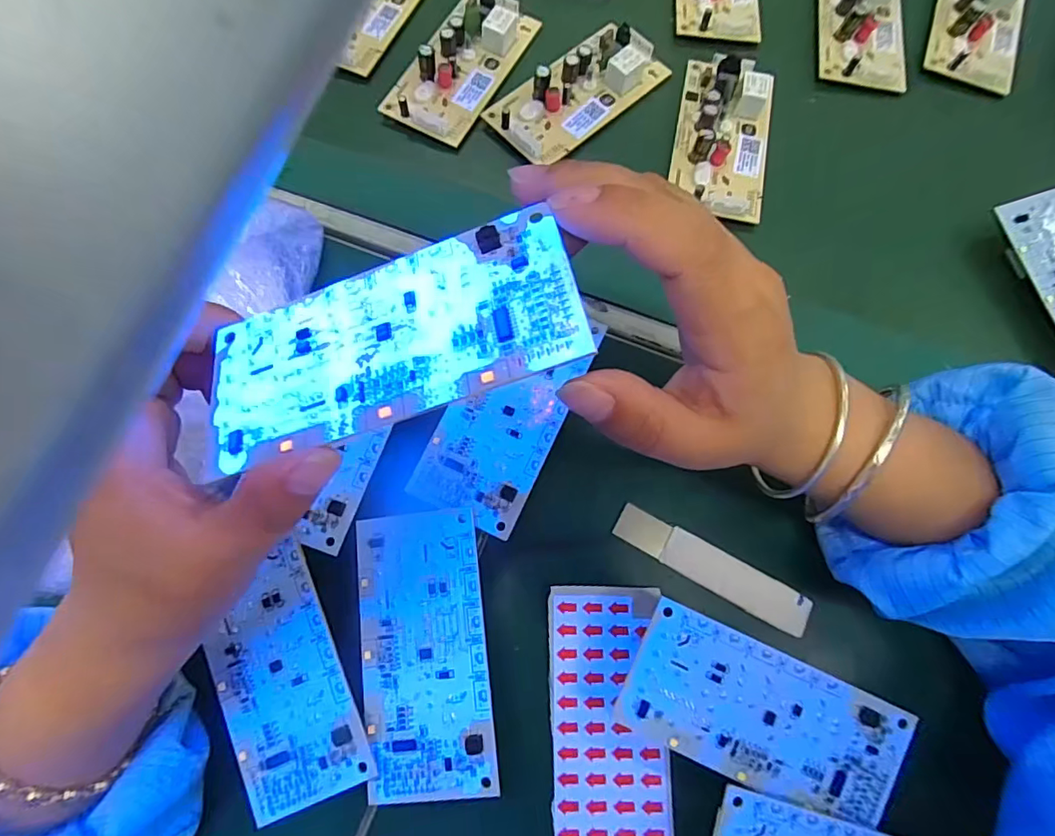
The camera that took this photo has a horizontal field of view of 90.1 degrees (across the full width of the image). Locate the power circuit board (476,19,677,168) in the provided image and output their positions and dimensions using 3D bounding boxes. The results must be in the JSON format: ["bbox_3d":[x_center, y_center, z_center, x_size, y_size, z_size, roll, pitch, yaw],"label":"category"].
[{"bbox_3d":[0.032,-0.204,0.320,0.113,0.017,0.053,-41,74,-11],"label":"power circuit board"}]

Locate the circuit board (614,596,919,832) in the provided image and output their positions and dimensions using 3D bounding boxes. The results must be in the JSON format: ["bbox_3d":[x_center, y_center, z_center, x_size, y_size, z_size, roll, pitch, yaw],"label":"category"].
[{"bbox_3d":[0.099,0.124,0.220,0.112,0.004,0.055,24,84,4],"label":"circuit board"}]

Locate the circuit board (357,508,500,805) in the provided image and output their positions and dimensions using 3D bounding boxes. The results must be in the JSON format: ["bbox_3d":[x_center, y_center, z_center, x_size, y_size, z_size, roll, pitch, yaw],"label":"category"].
[{"bbox_3d":[-0.045,0.099,0.227,0.054,0.004,0.114,-8,76,6],"label":"circuit board"}]

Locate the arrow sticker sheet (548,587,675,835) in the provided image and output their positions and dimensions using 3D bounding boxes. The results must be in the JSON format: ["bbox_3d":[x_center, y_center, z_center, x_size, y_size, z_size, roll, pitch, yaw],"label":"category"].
[{"bbox_3d":[0.036,0.133,0.235,0.051,0.004,0.109,-1,75,0],"label":"arrow sticker sheet"}]

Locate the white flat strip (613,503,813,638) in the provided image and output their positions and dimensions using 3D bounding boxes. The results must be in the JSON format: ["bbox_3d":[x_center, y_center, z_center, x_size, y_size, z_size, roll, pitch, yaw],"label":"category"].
[{"bbox_3d":[0.088,0.072,0.253,0.095,0.006,0.021,28,74,11],"label":"white flat strip"}]

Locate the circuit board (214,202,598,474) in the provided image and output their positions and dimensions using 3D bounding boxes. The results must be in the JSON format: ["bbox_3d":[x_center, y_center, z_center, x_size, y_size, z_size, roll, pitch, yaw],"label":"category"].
[{"bbox_3d":[-0.040,-0.023,0.151,0.110,0.004,0.054,-18,63,9],"label":"circuit board"}]

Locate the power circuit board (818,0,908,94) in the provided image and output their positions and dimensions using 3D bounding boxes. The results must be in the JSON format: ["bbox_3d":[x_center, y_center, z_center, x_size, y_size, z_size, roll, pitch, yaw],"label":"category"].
[{"bbox_3d":[0.220,-0.265,0.343,0.053,0.020,0.109,9,72,6],"label":"power circuit board"}]

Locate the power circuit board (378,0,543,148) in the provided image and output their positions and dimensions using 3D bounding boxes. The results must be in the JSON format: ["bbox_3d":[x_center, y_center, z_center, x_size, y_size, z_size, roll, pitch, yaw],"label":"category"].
[{"bbox_3d":[-0.041,-0.225,0.327,0.056,0.018,0.110,25,74,10],"label":"power circuit board"}]

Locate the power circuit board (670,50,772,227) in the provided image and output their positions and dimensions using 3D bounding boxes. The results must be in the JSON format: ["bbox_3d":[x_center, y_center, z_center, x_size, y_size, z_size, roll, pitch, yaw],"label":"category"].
[{"bbox_3d":[0.118,-0.170,0.312,0.054,0.019,0.110,11,72,6],"label":"power circuit board"}]

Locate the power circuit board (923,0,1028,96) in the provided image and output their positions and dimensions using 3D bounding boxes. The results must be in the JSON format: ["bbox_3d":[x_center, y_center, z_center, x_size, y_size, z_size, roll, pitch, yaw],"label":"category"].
[{"bbox_3d":[0.297,-0.265,0.340,0.053,0.017,0.107,19,73,9],"label":"power circuit board"}]

